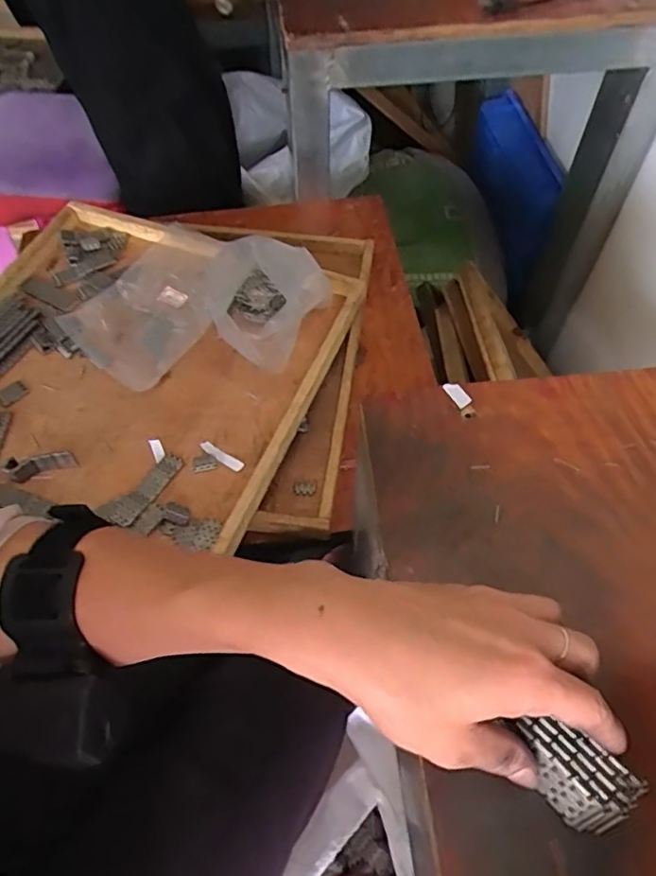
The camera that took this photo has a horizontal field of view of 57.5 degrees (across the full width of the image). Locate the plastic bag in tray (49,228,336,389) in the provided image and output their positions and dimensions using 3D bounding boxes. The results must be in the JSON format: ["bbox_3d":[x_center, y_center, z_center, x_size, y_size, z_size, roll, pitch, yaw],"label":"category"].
[{"bbox_3d":[-0.147,-0.155,0.638,0.248,0.101,0.212,28,62,17],"label":"plastic bag in tray"}]

